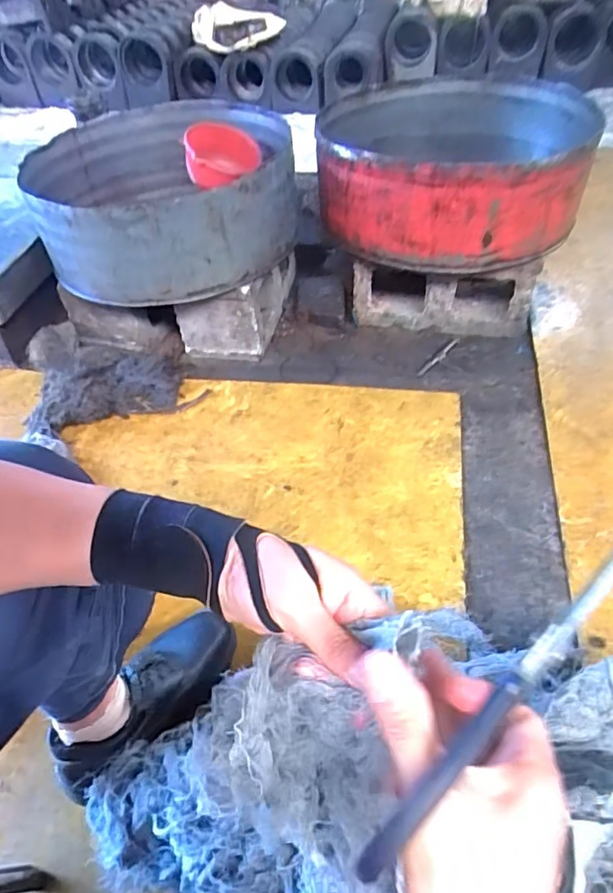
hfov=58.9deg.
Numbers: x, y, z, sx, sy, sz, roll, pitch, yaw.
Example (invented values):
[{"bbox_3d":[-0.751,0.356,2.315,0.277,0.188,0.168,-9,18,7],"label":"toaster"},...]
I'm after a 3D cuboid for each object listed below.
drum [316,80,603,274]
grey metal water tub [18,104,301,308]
[{"bbox_3d":[0.296,-0.590,1.129,0.509,0.180,0.531,6,48,10],"label":"drum"},{"bbox_3d":[-0.294,-0.538,1.155,0.543,0.180,0.575,-2,49,3],"label":"grey metal water tub"}]

